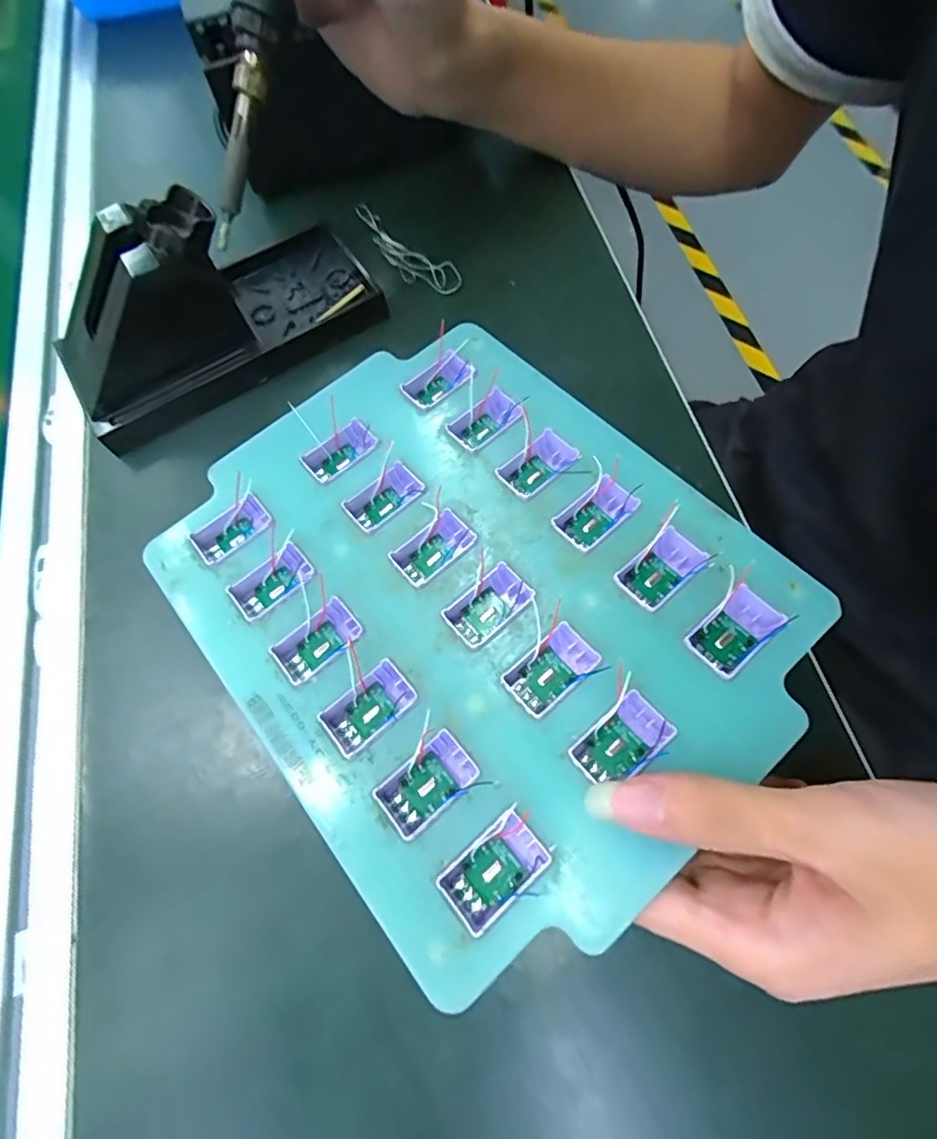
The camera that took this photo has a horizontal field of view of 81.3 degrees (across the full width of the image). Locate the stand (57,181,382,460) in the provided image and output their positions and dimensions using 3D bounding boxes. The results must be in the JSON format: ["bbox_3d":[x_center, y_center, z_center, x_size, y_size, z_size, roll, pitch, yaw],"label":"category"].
[{"bbox_3d":[-0.130,-0.139,0.270,0.158,0.073,0.079,-33,70,-10],"label":"stand"}]

